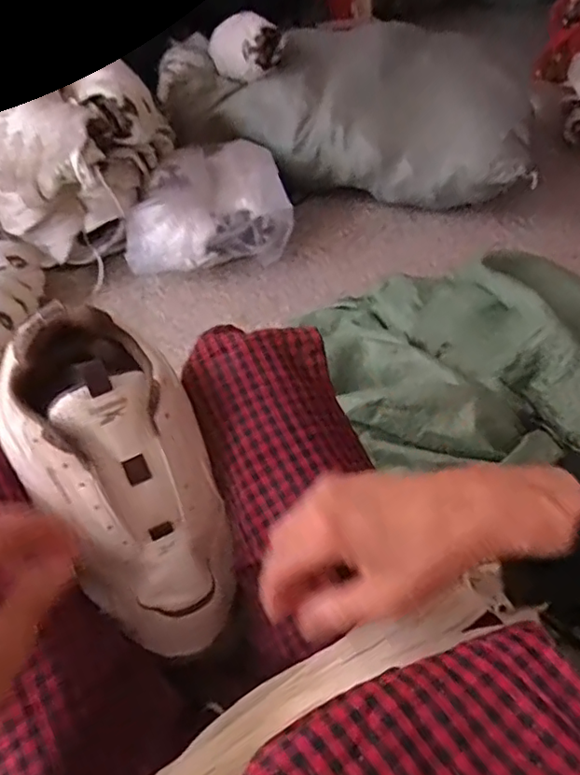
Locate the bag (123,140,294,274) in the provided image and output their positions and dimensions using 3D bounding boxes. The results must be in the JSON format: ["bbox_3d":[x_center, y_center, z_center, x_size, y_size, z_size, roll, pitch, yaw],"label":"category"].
[{"bbox_3d":[-0.200,-0.403,1.273,0.356,0.178,0.316,-13,48,-10],"label":"bag"}]

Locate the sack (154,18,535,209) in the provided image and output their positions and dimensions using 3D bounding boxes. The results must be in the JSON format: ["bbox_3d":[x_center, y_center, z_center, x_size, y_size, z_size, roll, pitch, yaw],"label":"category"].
[{"bbox_3d":[0.134,-0.701,1.384,0.936,0.280,0.395,24,53,22],"label":"sack"}]

